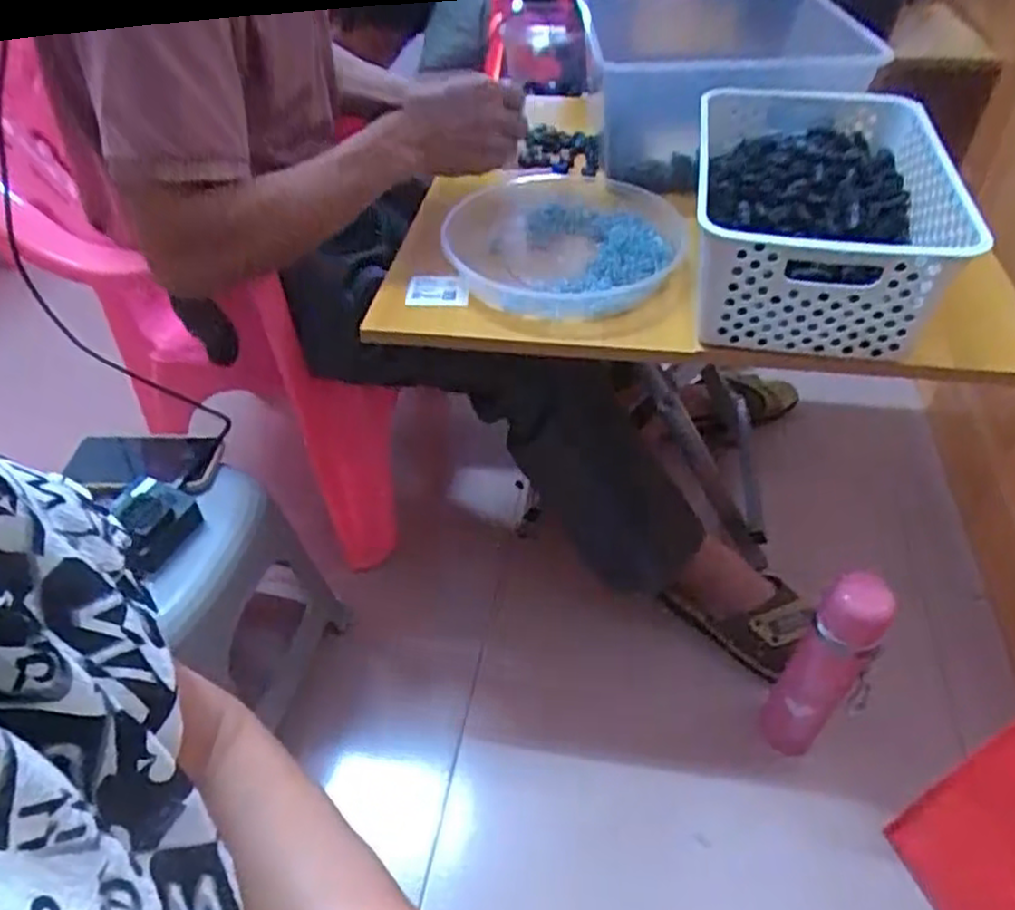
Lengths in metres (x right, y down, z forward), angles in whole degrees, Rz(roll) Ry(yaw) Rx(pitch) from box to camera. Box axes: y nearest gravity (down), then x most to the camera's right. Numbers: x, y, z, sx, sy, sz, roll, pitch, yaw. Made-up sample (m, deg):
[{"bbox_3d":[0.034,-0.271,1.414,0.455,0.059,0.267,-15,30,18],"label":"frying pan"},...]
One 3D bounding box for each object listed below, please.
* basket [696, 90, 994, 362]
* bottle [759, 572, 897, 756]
[{"bbox_3d":[0.267,-0.213,0.642,0.191,0.114,0.286,8,46,10],"label":"basket"},{"bbox_3d":[0.336,0.241,0.782,0.066,0.288,0.063,31,53,29],"label":"bottle"}]

